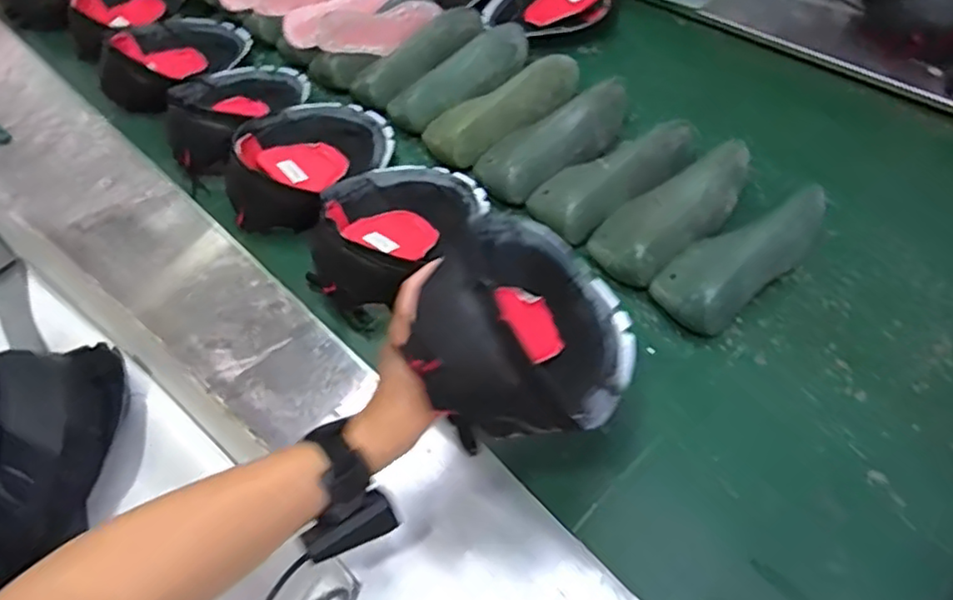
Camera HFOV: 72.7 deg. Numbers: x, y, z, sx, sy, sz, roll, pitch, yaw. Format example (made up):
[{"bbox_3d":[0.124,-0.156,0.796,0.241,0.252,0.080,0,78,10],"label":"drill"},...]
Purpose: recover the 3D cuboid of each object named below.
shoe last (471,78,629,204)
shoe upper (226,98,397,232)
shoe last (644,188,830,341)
[{"bbox_3d":[0.110,-0.214,0.844,0.247,0.068,0.100,-34,59,-21],"label":"shoe last"},{"bbox_3d":[-0.218,-0.183,0.859,0.167,0.085,0.240,12,42,13],"label":"shoe upper"},{"bbox_3d":[0.286,-0.058,0.704,0.200,0.072,0.091,-35,59,-21],"label":"shoe last"}]

